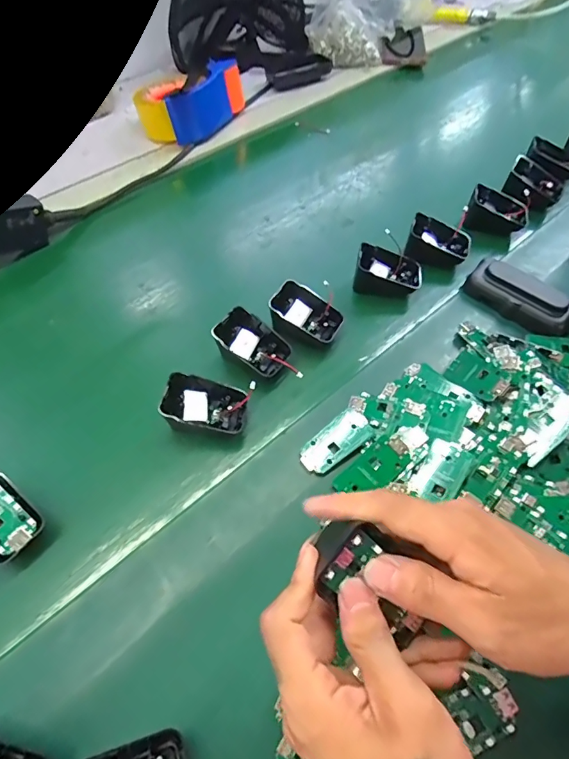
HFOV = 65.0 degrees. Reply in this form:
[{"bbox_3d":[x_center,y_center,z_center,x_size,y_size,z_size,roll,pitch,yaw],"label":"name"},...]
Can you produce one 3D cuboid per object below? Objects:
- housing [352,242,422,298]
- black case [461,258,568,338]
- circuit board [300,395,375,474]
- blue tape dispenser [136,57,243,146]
[{"bbox_3d":[0.110,-0.113,0.472,0.069,0.037,0.042,8,59,6],"label":"housing"},{"bbox_3d":[0.237,-0.083,0.450,0.106,0.032,0.041,37,66,21],"label":"black case"},{"bbox_3d":[0.048,0.047,0.371,0.033,0.008,0.078,38,66,21],"label":"circuit board"},{"bbox_3d":[-0.134,-0.402,0.650,0.075,0.077,0.144,37,66,21],"label":"blue tape dispenser"}]

